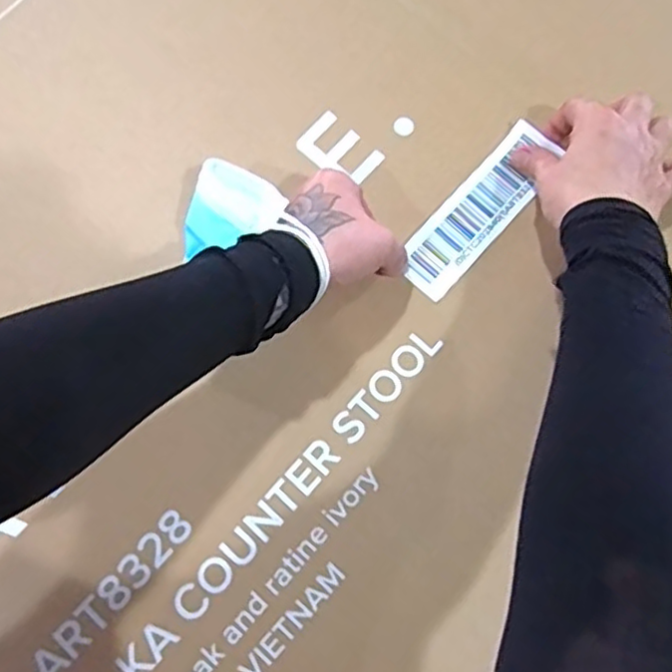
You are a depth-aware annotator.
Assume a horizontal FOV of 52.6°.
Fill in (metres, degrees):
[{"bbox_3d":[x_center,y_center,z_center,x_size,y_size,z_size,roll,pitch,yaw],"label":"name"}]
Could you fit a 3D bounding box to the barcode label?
[{"bbox_3d":[0.104,-0.092,0.494,0.046,0.009,0.145,41,80,6],"label":"barcode label"}]

